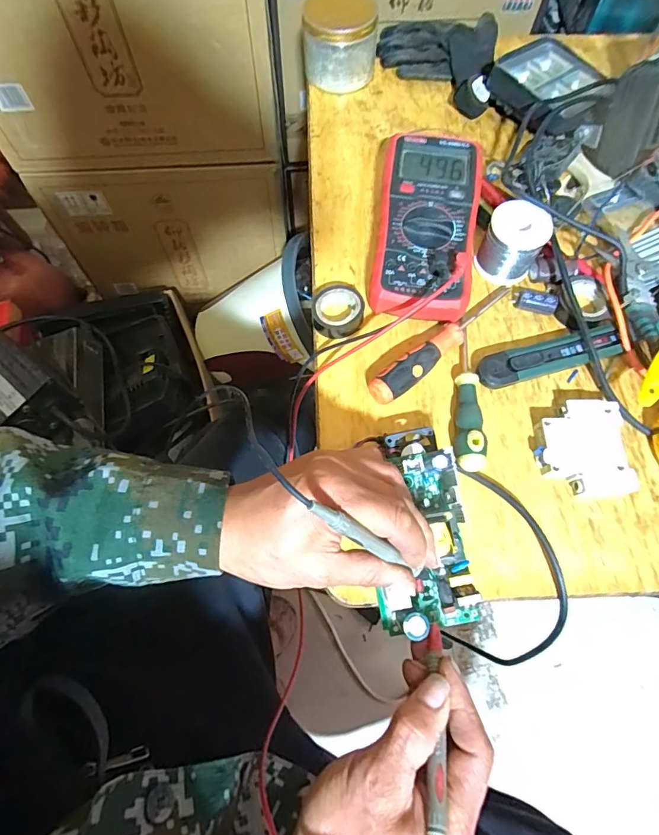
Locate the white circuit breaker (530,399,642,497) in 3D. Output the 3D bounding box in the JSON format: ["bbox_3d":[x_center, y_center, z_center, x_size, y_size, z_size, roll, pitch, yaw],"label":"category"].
[{"bbox_3d":[0.205,0.025,0.366,0.070,0.020,0.075,2,71,0],"label":"white circuit breaker"}]

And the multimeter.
[{"bbox_3d":[0.090,-0.177,0.425,0.091,0.056,0.187,7,69,3],"label":"multimeter"}]

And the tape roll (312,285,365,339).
[{"bbox_3d":[0.008,-0.098,0.412,0.047,0.019,0.049,0,71,-1],"label":"tape roll"}]

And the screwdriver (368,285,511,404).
[{"bbox_3d":[0.104,-0.070,0.397,0.173,0.027,0.023,-40,76,-13],"label":"screwdriver"}]

